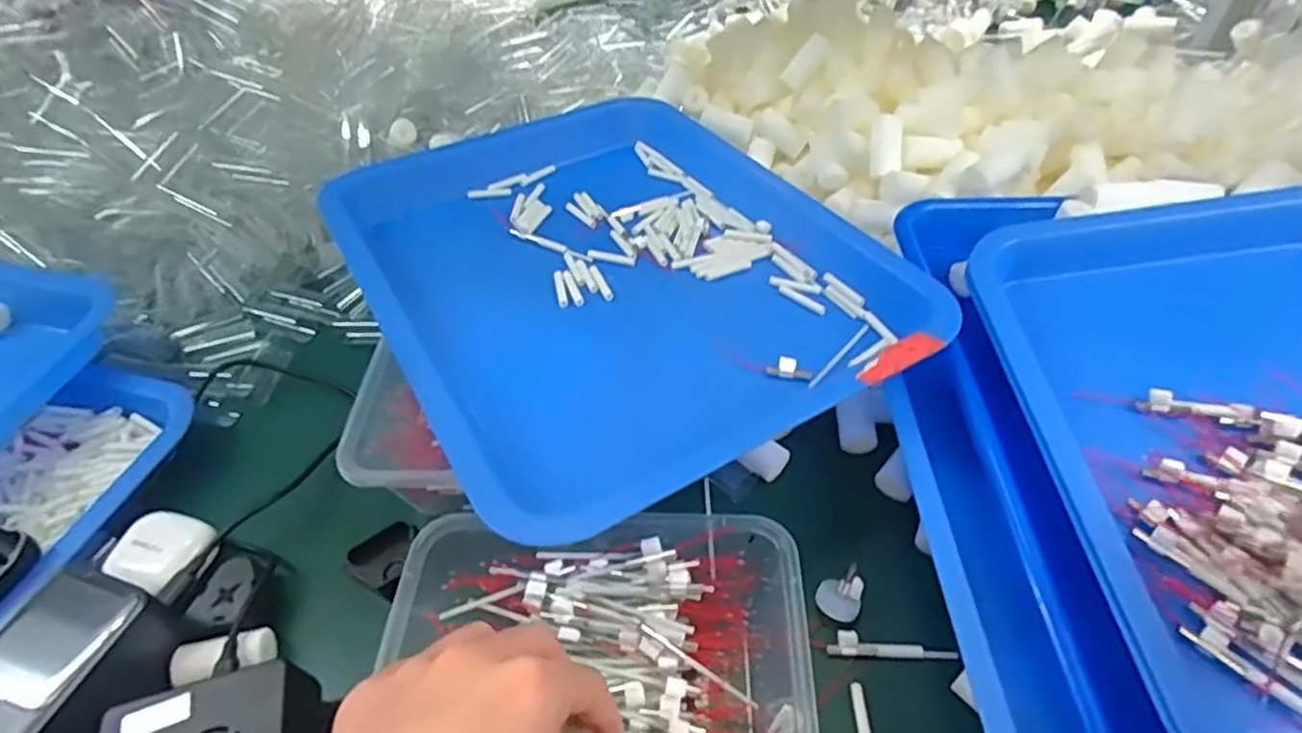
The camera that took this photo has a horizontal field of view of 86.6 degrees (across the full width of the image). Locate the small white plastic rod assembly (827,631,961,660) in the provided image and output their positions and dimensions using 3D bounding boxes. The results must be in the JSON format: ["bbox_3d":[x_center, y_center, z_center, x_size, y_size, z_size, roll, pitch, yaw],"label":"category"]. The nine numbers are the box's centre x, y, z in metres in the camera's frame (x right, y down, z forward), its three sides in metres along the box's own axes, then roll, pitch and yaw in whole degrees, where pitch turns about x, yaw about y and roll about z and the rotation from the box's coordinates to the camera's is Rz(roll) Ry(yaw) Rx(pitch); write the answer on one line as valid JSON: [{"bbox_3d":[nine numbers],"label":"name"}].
[{"bbox_3d":[0.113,0.132,0.325,0.058,0.005,0.011,1,48,5],"label":"small white plastic rod assembly"}]

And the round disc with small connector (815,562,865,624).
[{"bbox_3d":[0.093,0.109,0.335,0.021,0.019,0.020,-2,48,2],"label":"round disc with small connector"}]

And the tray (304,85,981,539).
[{"bbox_3d":[-0.021,-0.077,0.424,0.289,0.051,0.354,-26,51,-19],"label":"tray"}]

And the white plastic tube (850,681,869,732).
[{"bbox_3d":[0.093,0.156,0.306,0.005,0.004,0.031,-2,48,2],"label":"white plastic tube"}]

